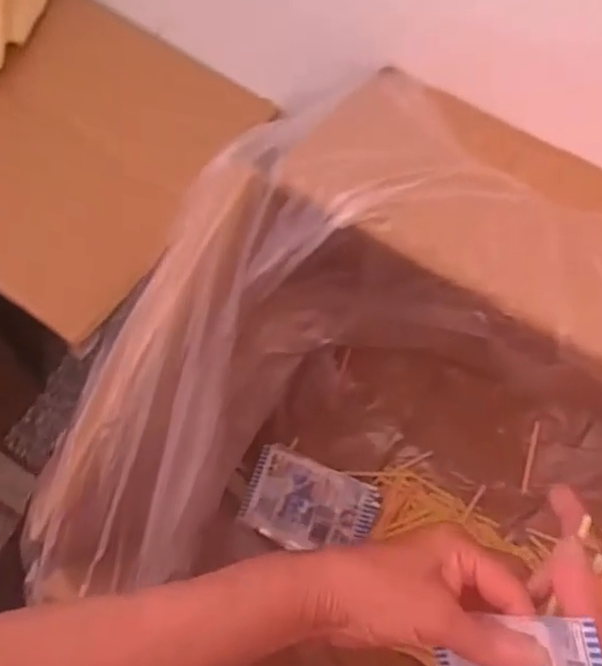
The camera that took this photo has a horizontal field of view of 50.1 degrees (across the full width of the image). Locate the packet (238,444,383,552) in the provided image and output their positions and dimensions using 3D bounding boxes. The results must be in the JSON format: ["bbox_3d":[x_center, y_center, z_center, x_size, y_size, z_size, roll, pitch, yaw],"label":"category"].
[{"bbox_3d":[0.007,0.150,0.557,0.109,0.019,0.072,20,66,7],"label":"packet"}]

